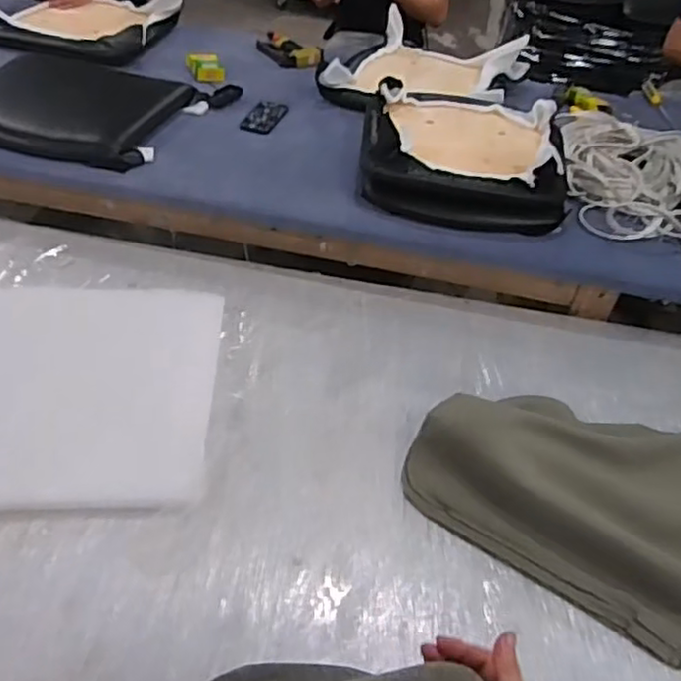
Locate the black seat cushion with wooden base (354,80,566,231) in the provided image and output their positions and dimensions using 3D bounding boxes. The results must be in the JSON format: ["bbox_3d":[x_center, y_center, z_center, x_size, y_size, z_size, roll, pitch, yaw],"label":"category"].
[{"bbox_3d":[0.285,-0.438,1.535,0.463,0.158,0.404,9,43,1],"label":"black seat cushion with wooden base"}]

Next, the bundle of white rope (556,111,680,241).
[{"bbox_3d":[0.716,-0.417,1.612,0.360,0.090,0.503,7,43,-1],"label":"bundle of white rope"}]

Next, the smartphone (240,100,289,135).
[{"bbox_3d":[-0.198,-0.585,1.733,0.087,0.004,0.191,13,43,5],"label":"smartphone"}]

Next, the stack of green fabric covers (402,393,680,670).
[{"bbox_3d":[0.397,0.225,1.084,0.506,0.104,0.380,30,48,22],"label":"stack of green fabric covers"}]

